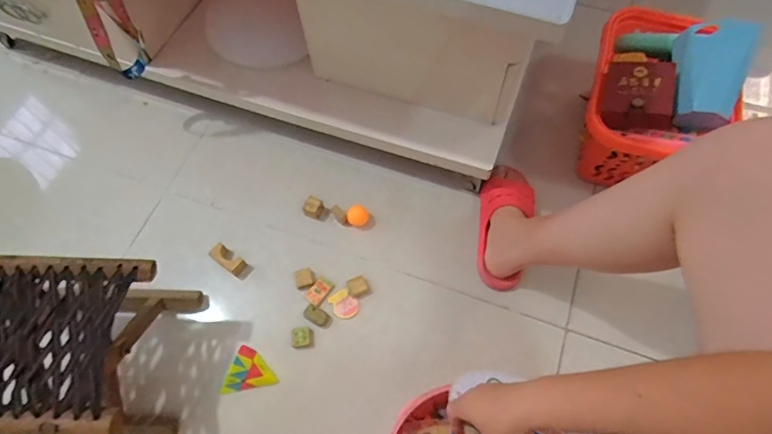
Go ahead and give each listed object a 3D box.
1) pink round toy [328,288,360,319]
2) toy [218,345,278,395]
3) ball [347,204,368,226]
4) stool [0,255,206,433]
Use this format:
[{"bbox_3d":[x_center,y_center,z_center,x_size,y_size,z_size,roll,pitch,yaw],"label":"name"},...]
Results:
[{"bbox_3d":[-0.074,0.156,0.810,0.042,0.006,0.053,-36,68,-15],"label":"pink round toy"},{"bbox_3d":[-0.224,0.254,0.727,0.081,0.066,0.080,23,66,12],"label":"toy"},{"bbox_3d":[-0.054,0.001,0.874,0.040,0.034,0.034,-13,64,-5],"label":"ball"},{"bbox_3d":[-0.461,0.203,0.684,0.326,0.207,0.232,1,63,2],"label":"stool"}]

